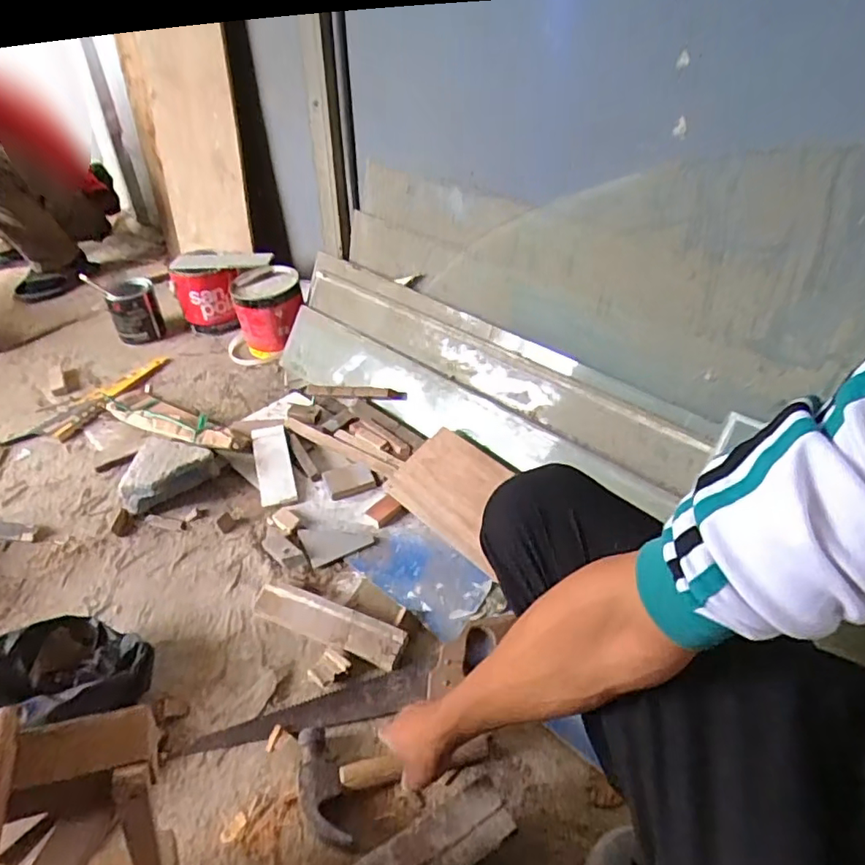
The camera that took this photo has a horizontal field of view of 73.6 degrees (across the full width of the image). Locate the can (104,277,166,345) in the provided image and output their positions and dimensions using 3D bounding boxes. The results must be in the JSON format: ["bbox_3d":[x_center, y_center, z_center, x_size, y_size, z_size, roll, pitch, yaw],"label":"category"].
[{"bbox_3d":[-0.719,-0.291,1.400,0.110,0.123,0.135,-21,44,-22],"label":"can"}]

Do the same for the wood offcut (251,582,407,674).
[{"bbox_3d":[-0.143,0.262,0.785,0.218,0.036,0.051,13,42,16],"label":"wood offcut"}]

